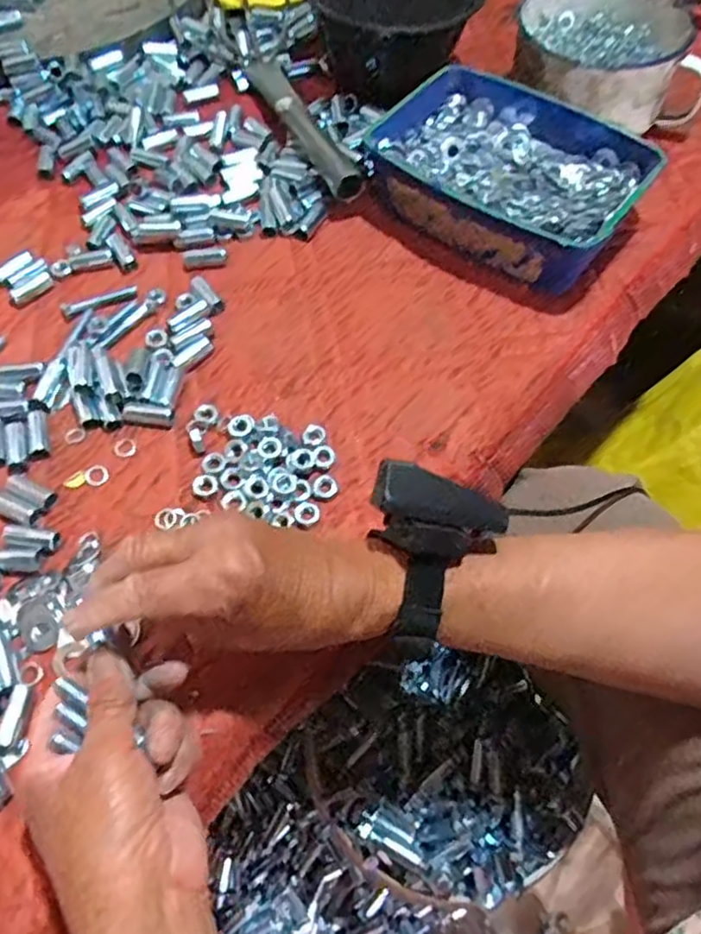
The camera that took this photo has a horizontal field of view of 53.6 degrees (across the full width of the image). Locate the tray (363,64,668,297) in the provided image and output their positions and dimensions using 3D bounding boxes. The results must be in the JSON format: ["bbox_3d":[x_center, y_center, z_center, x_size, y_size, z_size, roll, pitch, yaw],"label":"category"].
[{"bbox_3d":[0.123,-0.235,0.568,0.213,0.069,0.146,31,64,16],"label":"tray"}]

